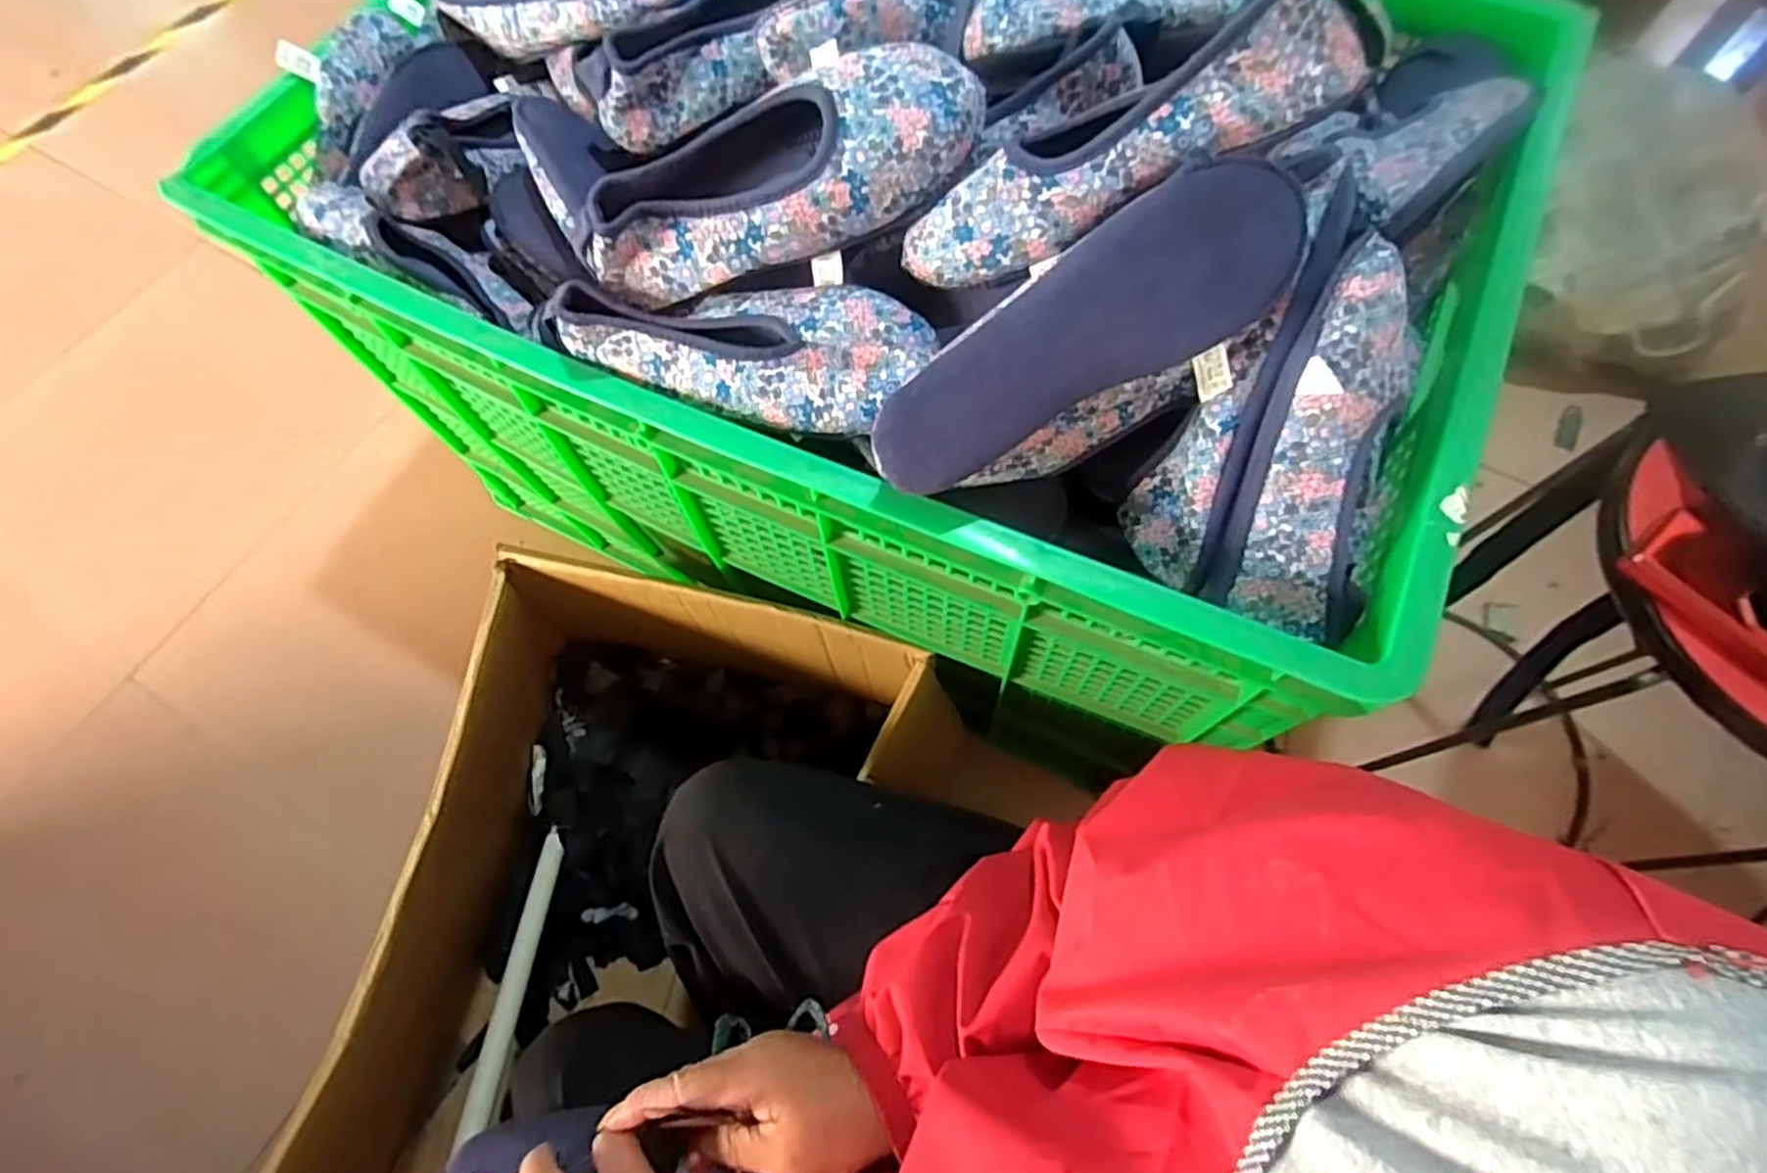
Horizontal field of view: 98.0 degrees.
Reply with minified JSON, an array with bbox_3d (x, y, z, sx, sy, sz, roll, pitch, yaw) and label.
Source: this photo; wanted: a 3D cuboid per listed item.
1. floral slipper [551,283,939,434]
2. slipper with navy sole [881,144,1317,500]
[{"bbox_3d":[-0.095,-0.167,0.520,0.253,0.049,0.086,15,68,10],"label":"floral slipper"},{"bbox_3d":[0.120,-0.140,0.453,0.271,0.129,0.065,-30,27,4],"label":"slipper with navy sole"}]

